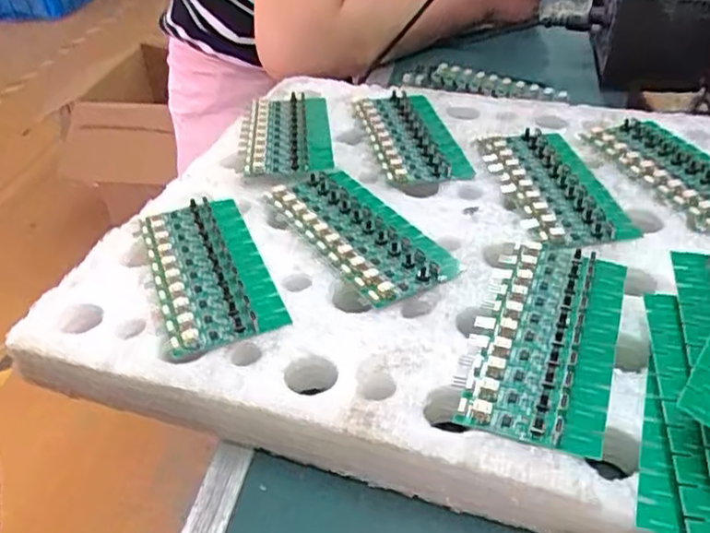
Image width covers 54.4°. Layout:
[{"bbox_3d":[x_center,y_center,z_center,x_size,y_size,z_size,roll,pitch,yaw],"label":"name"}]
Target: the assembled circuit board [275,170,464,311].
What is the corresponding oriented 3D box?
[{"bbox_3d":[0.003,-0.023,0.424,0.061,0.011,0.136,-23,41,-22],"label":"assembled circuit board"}]

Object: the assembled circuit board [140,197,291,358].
[{"bbox_3d":[-0.087,-0.001,0.405,0.061,0.011,0.138,-15,38,-14],"label":"assembled circuit board"}]

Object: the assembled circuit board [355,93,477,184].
[{"bbox_3d":[0.040,-0.102,0.524,0.061,0.011,0.135,-9,38,-6],"label":"assembled circuit board"}]

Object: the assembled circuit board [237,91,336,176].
[{"bbox_3d":[-0.054,-0.102,0.534,0.066,0.014,0.137,-6,37,-2],"label":"assembled circuit board"}]

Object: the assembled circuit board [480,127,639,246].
[{"bbox_3d":[0.130,-0.057,0.455,0.065,0.010,0.134,-8,38,-4],"label":"assembled circuit board"}]

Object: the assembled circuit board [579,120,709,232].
[{"bbox_3d":[0.218,-0.067,0.464,0.063,0.010,0.137,-13,38,-11],"label":"assembled circuit board"}]

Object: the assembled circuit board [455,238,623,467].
[{"bbox_3d":[0.095,0.031,0.345,0.067,0.006,0.137,10,39,20],"label":"assembled circuit board"}]

